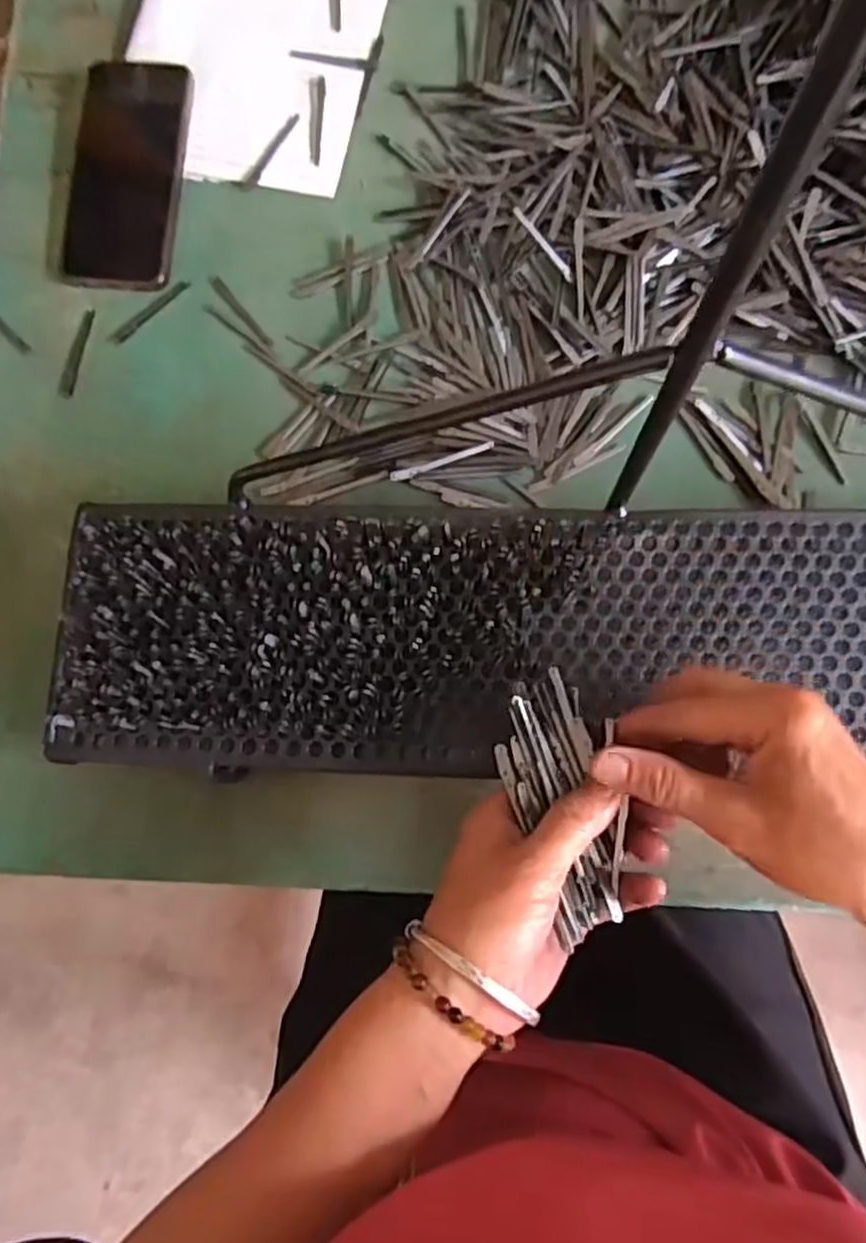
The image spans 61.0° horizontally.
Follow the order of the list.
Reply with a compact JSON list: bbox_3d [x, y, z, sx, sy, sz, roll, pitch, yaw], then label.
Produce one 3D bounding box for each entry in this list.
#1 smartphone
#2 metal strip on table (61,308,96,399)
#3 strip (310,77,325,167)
[{"bbox_3d":[-0.213,-0.311,0.510,0.078,0.014,0.160,4,83,5],"label":"smartphone"},{"bbox_3d":[-0.244,-0.184,0.503,0.010,0.004,0.064,11,83,5],"label":"metal strip on table"},{"bbox_3d":[-0.081,-0.352,0.516,0.011,0.004,0.066,-2,82,4],"label":"strip"}]

